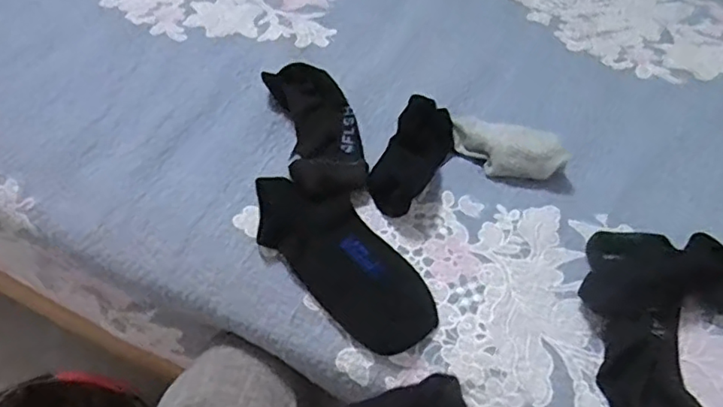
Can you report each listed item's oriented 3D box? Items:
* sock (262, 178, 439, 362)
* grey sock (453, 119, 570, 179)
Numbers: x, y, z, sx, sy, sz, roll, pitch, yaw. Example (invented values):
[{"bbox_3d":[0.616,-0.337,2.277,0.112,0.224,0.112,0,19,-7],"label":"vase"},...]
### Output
[{"bbox_3d":[-0.018,0.048,0.517,0.078,0.011,0.191,-43,69,-14],"label":"sock"},{"bbox_3d":[0.147,-0.054,0.600,0.115,0.036,0.054,14,50,7],"label":"grey sock"}]

